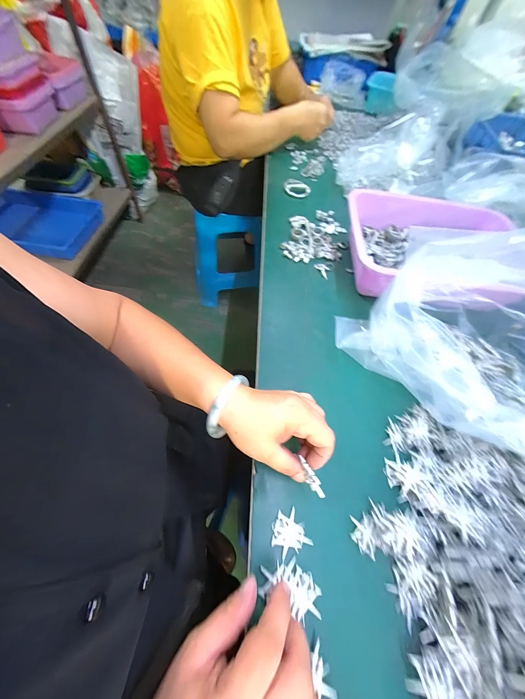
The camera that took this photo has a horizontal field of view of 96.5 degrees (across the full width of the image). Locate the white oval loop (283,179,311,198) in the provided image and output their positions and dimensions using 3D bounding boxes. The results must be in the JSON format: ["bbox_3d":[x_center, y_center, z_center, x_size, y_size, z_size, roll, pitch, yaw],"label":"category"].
[{"bbox_3d":[0.082,-0.380,0.551,0.062,0.013,0.058,13,58,4],"label":"white oval loop"}]

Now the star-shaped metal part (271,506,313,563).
[{"bbox_3d":[0.026,0.182,0.232,0.035,0.004,0.035,-18,61,-14],"label":"star-shaped metal part"}]

